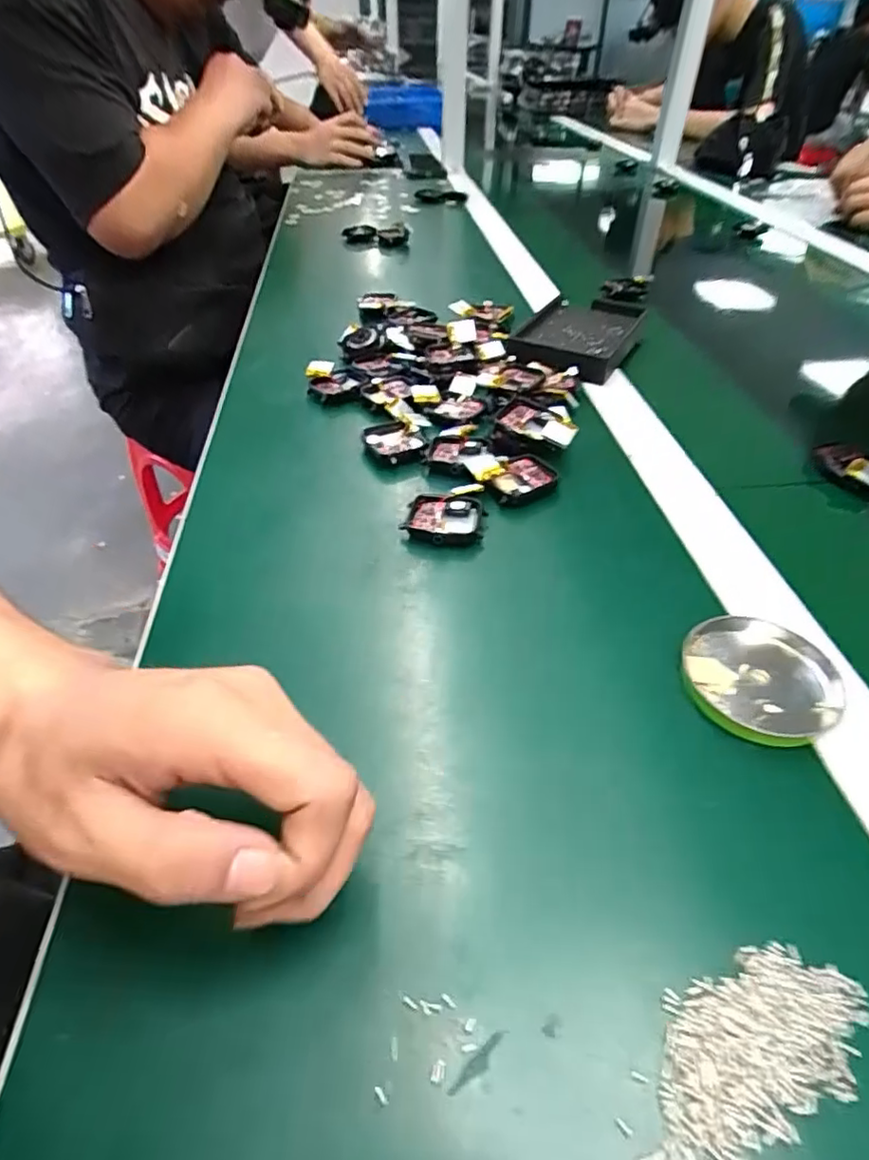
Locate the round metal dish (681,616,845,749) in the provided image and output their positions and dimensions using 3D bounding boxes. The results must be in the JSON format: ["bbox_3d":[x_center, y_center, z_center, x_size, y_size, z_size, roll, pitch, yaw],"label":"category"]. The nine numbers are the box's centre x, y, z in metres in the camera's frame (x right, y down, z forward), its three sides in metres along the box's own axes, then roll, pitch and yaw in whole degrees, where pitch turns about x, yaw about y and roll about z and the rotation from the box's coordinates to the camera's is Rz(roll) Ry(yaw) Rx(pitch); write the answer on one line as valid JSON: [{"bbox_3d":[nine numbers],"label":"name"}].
[{"bbox_3d":[0.149,0.045,0.272,0.064,0.013,0.066,0,44,0],"label":"round metal dish"}]

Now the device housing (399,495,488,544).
[{"bbox_3d":[0.006,-0.036,0.355,0.047,0.013,0.038,10,45,11],"label":"device housing"}]

